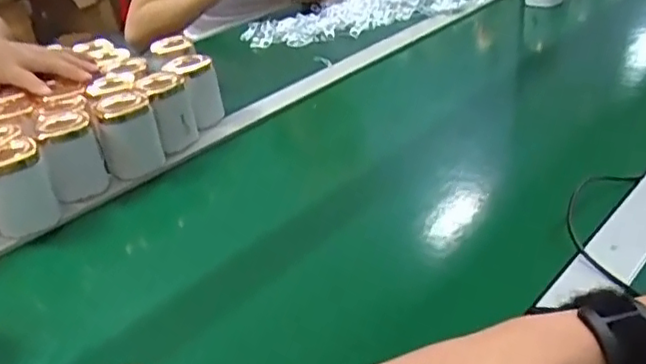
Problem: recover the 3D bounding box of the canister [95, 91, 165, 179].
[{"bbox_3d":[-0.202,-0.051,0.663,0.057,0.075,0.060,-12,29,-12],"label":"canister"}]

